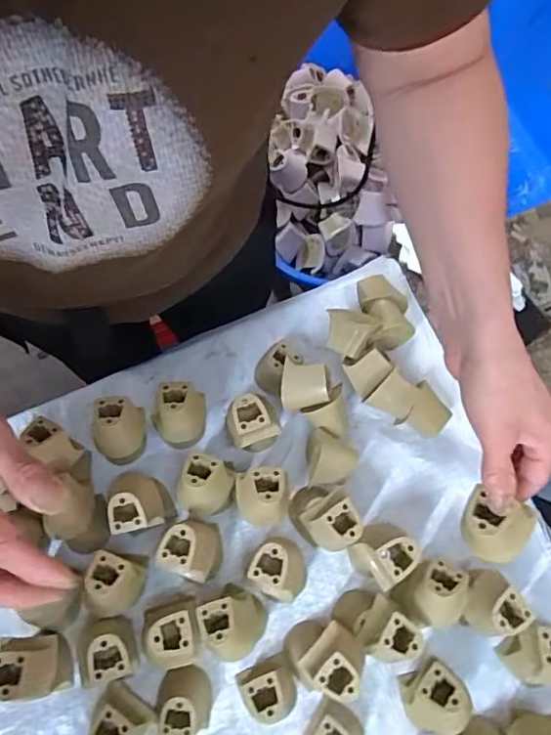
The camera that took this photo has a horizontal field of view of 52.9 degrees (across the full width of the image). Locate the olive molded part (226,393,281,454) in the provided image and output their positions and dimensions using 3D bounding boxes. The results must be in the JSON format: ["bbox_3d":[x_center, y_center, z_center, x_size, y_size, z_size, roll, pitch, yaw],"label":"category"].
[{"bbox_3d":[-0.020,0.050,0.493,0.047,0.068,0.038,-28,73,-9],"label":"olive molded part"}]

